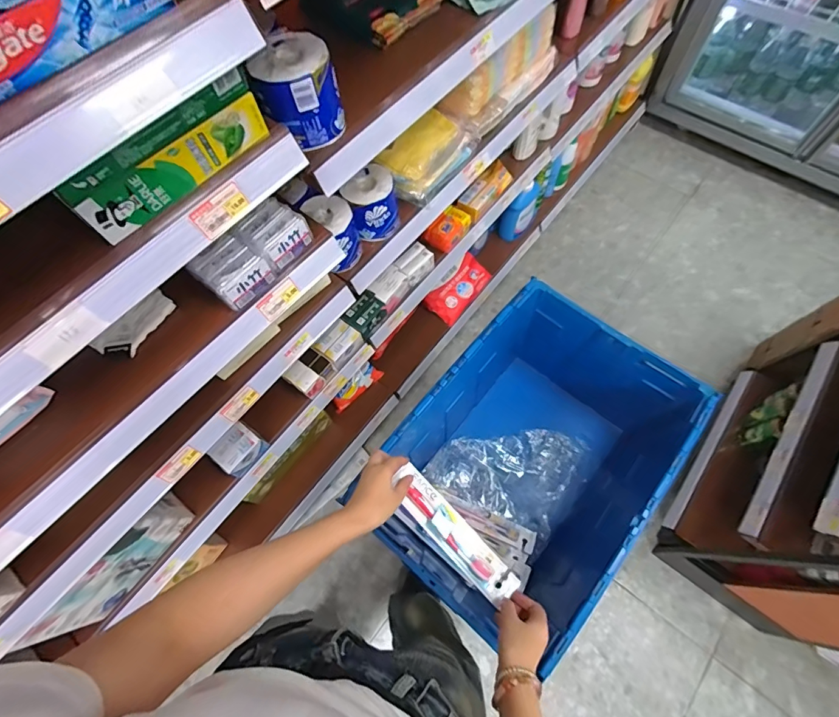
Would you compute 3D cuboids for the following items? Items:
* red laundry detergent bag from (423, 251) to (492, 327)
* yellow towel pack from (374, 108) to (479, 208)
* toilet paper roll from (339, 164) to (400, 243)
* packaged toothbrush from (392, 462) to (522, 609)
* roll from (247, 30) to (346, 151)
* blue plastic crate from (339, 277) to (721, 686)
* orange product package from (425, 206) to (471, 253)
[{"bbox_3d":[0.144,-0.255,1.501,0.122,0.075,0.255,37,73,17],"label":"red laundry detergent bag"},{"bbox_3d":[0.018,-0.446,0.910,0.099,0.111,0.228,37,73,16],"label":"yellow towel pack"},{"bbox_3d":[-0.097,-0.311,0.862,0.101,0.096,0.107,-1,67,2],"label":"toilet paper roll"},{"bbox_3d":[0.052,0.263,0.626,0.058,0.022,0.228,-38,81,-31],"label":"packaged toothbrush"},{"bbox_3d":[-0.171,-0.378,0.598,0.108,0.101,0.096,-20,67,-6],"label":"roll"},{"bbox_3d":[0.220,0.210,0.895,0.408,0.341,0.598,38,73,17],"label":"blue plastic crate"},{"bbox_3d":[0.082,-0.366,1.187,0.079,0.049,0.129,37,73,16],"label":"orange product package"}]

